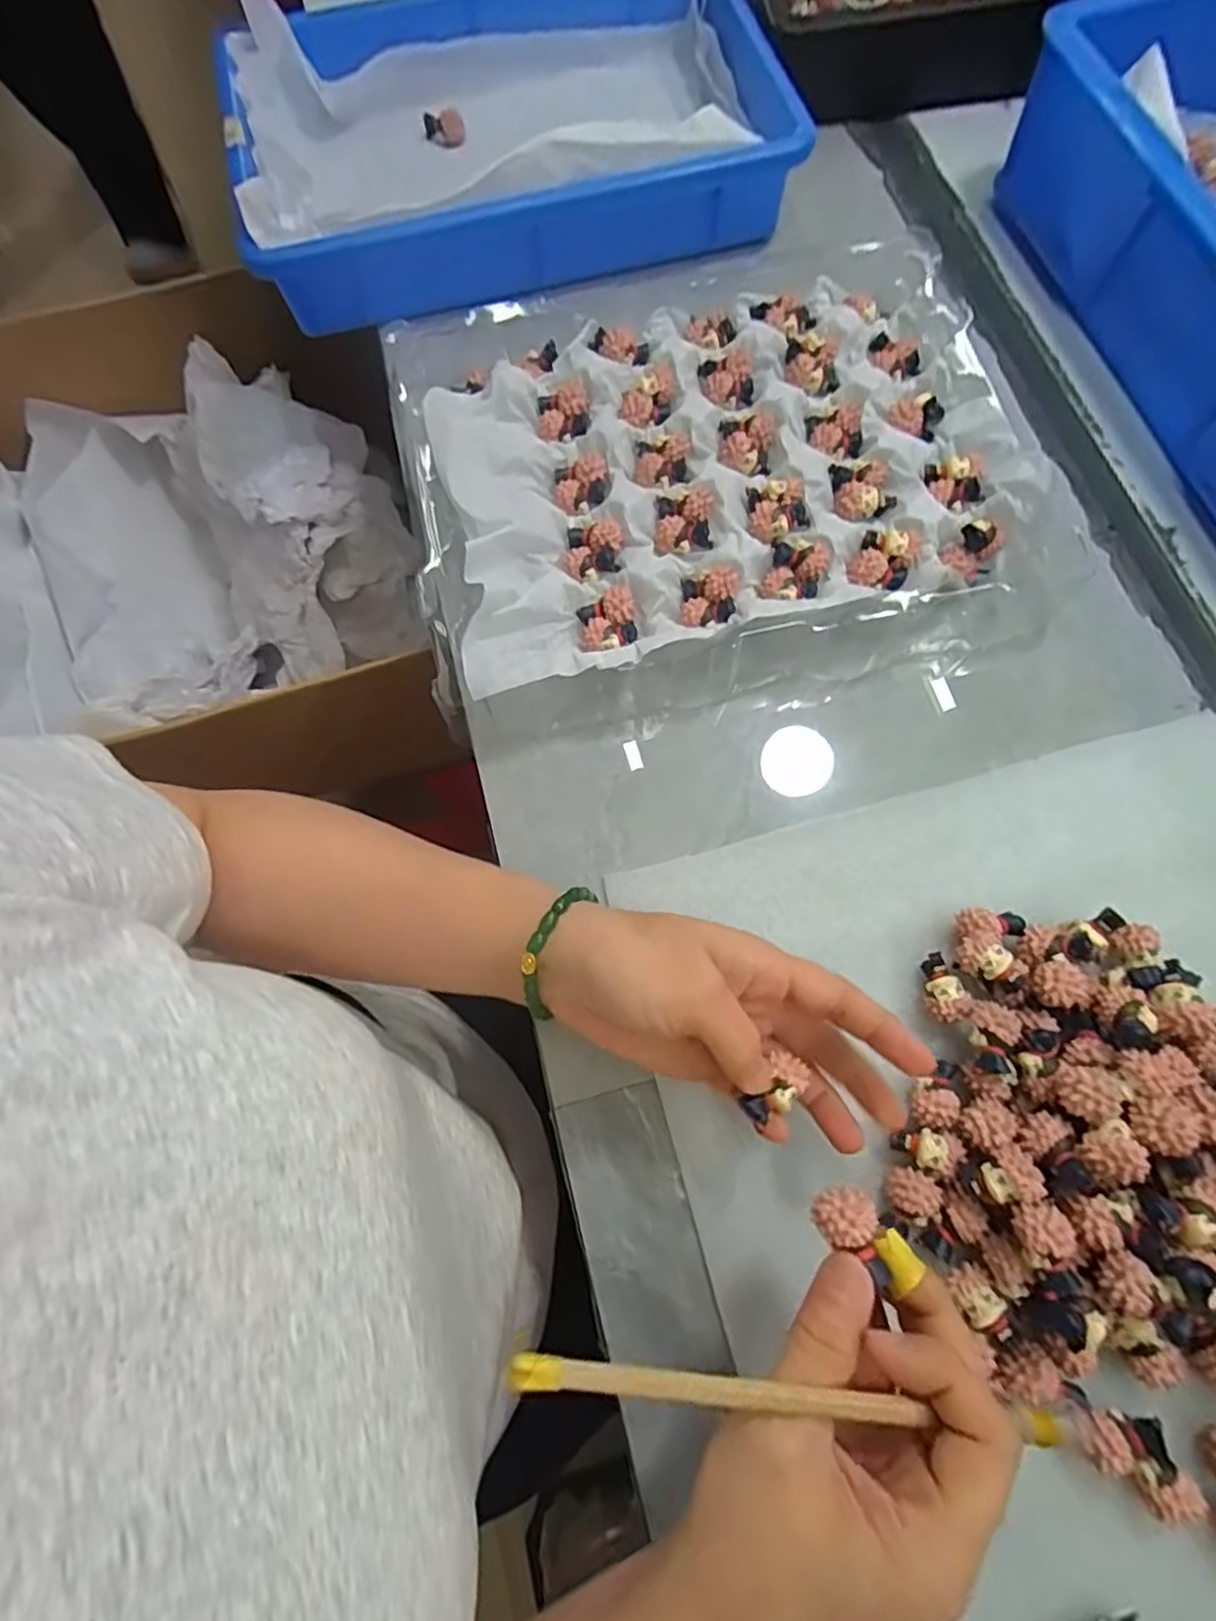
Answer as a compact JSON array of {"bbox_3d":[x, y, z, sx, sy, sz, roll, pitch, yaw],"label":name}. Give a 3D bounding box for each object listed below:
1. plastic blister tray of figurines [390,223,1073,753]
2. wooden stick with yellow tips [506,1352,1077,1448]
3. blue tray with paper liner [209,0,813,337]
[{"bbox_3d":[0.061,-0.200,0.385,0.342,0.051,0.282,-11,73,-2],"label":"plastic blister tray of figurines"},{"bbox_3d":[0.056,0.170,0.192,0.168,0.006,0.008,11,73,-6],"label":"wooden stick with yellow tips"},{"bbox_3d":[-0.074,-0.477,0.471,0.350,0.084,0.245,-15,73,-3],"label":"blue tray with paper liner"}]

